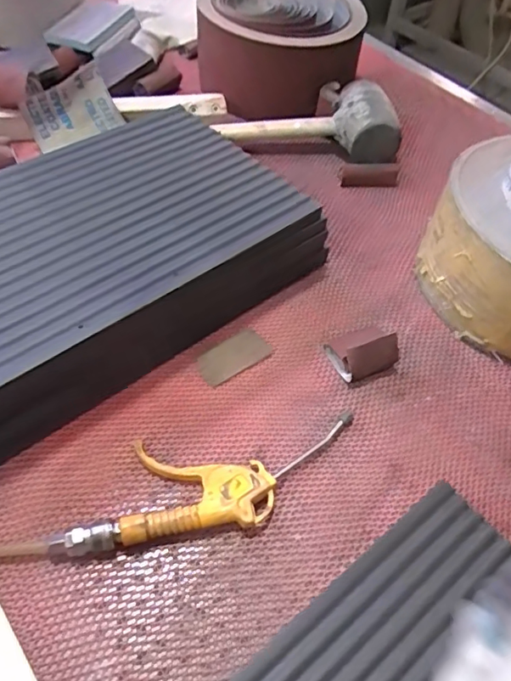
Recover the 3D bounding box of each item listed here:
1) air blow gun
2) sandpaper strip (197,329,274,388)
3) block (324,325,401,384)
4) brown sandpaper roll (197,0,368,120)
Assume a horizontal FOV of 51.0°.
[{"bbox_3d":[-0.033,0.118,0.448,0.263,0.032,0.085,-7,54,-10],"label":"air blow gun"},{"bbox_3d":[-0.022,0.016,0.533,0.076,0.004,0.039,-29,60,-25],"label":"sandpaper strip"},{"bbox_3d":[0.104,0.005,0.524,0.058,0.044,0.054,-16,56,-16],"label":"block"},{"bbox_3d":[0.031,-0.446,0.813,0.227,0.124,0.235,-8,54,-11],"label":"brown sandpaper roll"}]

